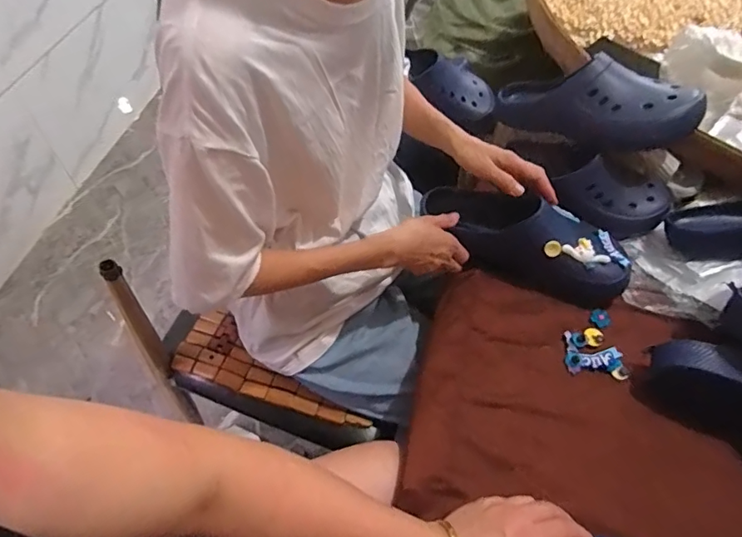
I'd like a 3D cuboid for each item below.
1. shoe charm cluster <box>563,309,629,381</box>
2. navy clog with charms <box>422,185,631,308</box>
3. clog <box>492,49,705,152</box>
[{"bbox_3d":[0.290,0.095,0.650,0.076,0.015,0.091,4,54,2],"label":"shoe charm cluster"},{"bbox_3d":[0.214,-0.046,0.682,0.280,0.089,0.106,20,56,12],"label":"navy clog with charms"},{"bbox_3d":[0.330,-0.260,0.750,0.294,0.117,0.136,18,53,36],"label":"clog"}]

